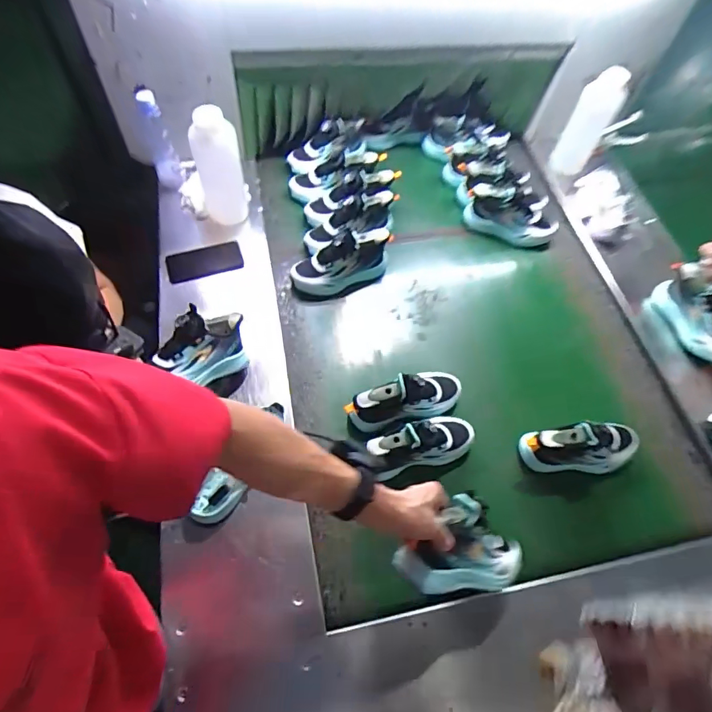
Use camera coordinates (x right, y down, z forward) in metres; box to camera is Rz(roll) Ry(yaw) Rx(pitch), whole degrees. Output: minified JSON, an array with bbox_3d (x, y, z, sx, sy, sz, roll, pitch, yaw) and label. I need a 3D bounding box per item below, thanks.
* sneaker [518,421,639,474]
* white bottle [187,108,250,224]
[{"bbox_3d":[0.428,0.173,0.845,0.231,0.113,0.075,-9,61,-9],"label":"sneaker"},{"bbox_3d":[-0.300,-0.418,1.004,0.100,0.258,0.108,-14,62,-12],"label":"white bottle"}]

